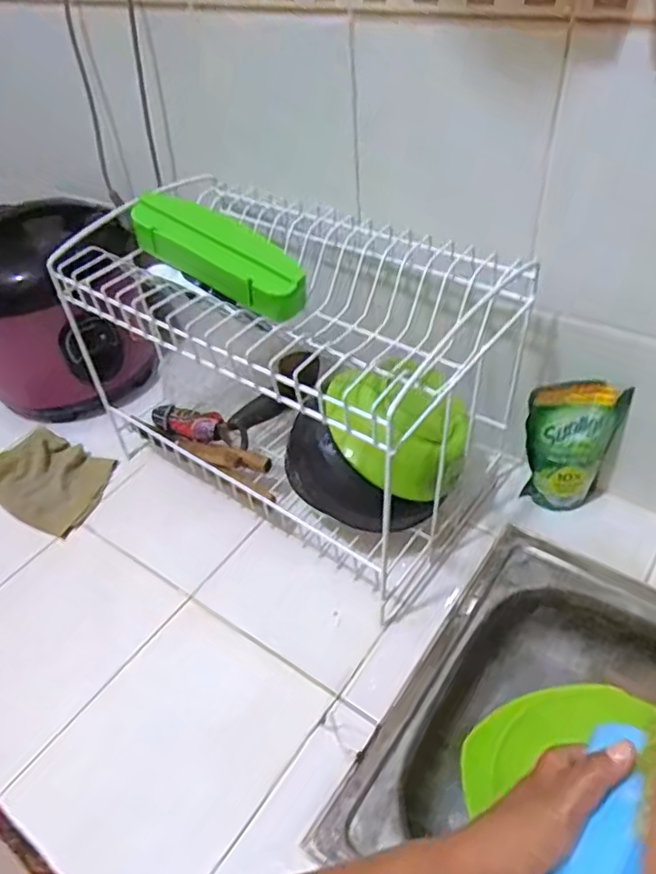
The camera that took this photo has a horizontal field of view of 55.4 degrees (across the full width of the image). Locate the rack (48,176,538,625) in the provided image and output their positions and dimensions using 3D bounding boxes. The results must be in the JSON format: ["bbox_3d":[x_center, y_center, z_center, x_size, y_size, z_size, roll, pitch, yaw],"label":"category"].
[{"bbox_3d":[-0.074,-0.078,0.719,0.496,0.306,0.226,26,52,28],"label":"rack"}]

